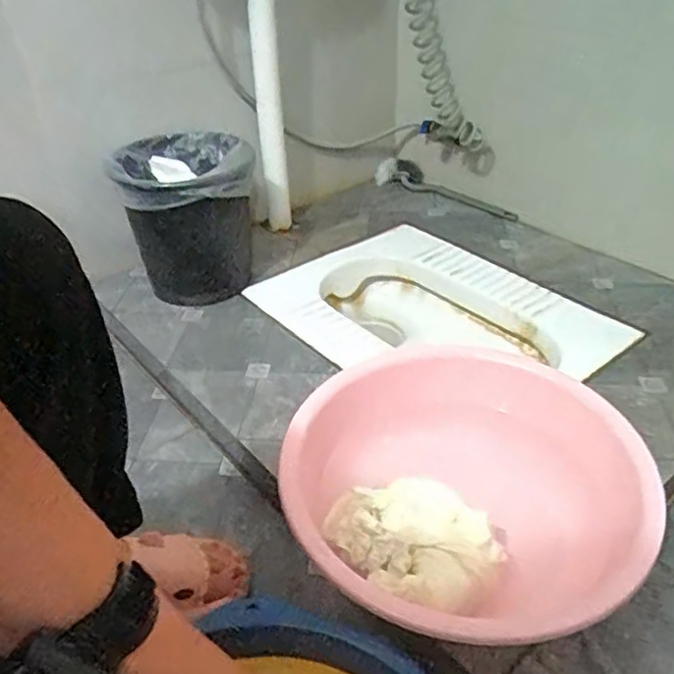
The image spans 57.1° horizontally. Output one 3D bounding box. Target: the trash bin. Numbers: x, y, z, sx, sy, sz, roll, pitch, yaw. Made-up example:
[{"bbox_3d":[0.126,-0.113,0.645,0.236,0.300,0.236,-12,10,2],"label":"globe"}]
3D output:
[{"bbox_3d":[-0.250,-0.202,1.078,0.231,0.230,0.220,-7,36,-5],"label":"trash bin"}]

